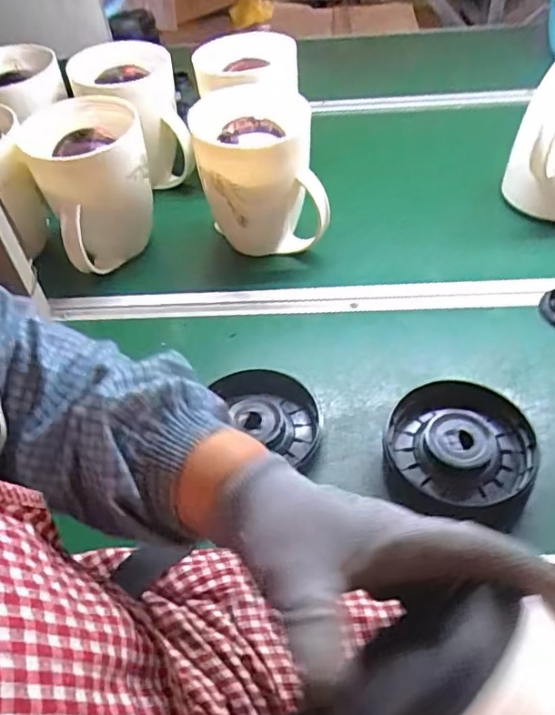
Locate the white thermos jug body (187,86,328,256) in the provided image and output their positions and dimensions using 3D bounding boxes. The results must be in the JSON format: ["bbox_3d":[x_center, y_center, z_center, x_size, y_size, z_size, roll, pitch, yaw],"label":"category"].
[{"bbox_3d":[-0.020,-0.213,0.719,0.143,0.205,0.122,-6,47,-2],"label":"white thermos jug body"}]

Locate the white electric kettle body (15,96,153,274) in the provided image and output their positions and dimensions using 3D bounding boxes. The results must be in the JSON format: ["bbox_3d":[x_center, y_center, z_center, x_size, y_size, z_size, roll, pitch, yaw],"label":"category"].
[{"bbox_3d":[-0.224,-0.212,0.710,0.131,0.161,0.133,-22,49,-16],"label":"white electric kettle body"}]

